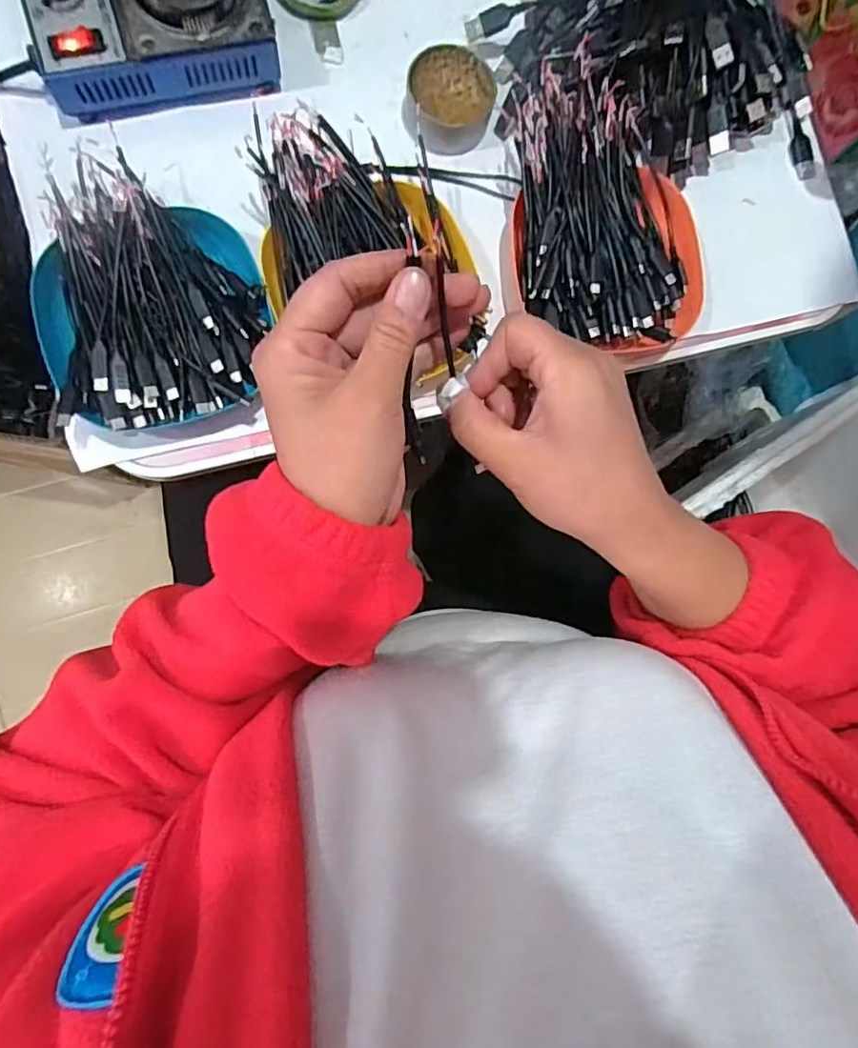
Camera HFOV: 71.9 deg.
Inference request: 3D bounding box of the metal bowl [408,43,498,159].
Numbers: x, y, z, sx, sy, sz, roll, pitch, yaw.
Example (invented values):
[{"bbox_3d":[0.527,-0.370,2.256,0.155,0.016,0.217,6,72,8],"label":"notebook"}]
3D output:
[{"bbox_3d":[0.015,-0.304,0.429,0.062,0.026,0.066,1,86,-8],"label":"metal bowl"}]

